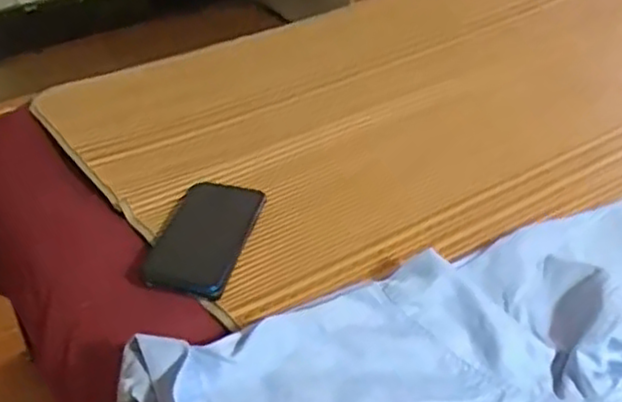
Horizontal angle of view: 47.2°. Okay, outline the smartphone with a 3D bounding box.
[{"bbox_3d":[-0.103,0.034,0.697,0.084,0.015,0.161,6,36,11],"label":"smartphone"}]

